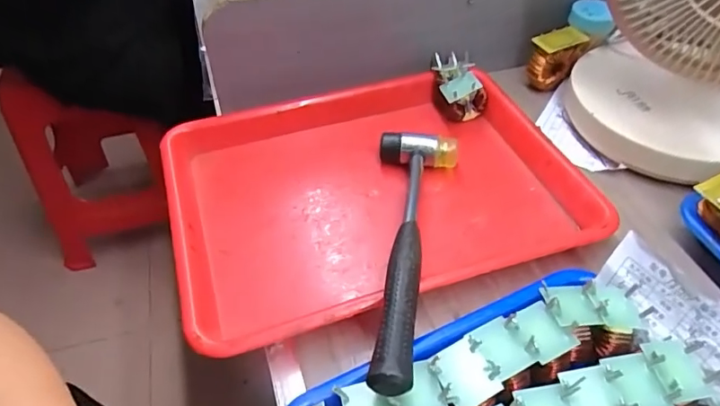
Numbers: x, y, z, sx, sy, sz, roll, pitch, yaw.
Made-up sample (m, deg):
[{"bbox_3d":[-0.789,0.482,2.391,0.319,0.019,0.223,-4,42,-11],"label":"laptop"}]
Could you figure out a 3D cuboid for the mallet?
[{"bbox_3d":[0.035,0.022,0.369,0.067,0.038,0.258,4,34,8],"label":"mallet"}]

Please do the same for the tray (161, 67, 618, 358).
[{"bbox_3d":[0.009,-0.014,0.449,0.334,0.039,0.250,-16,47,-11],"label":"tray"}]

